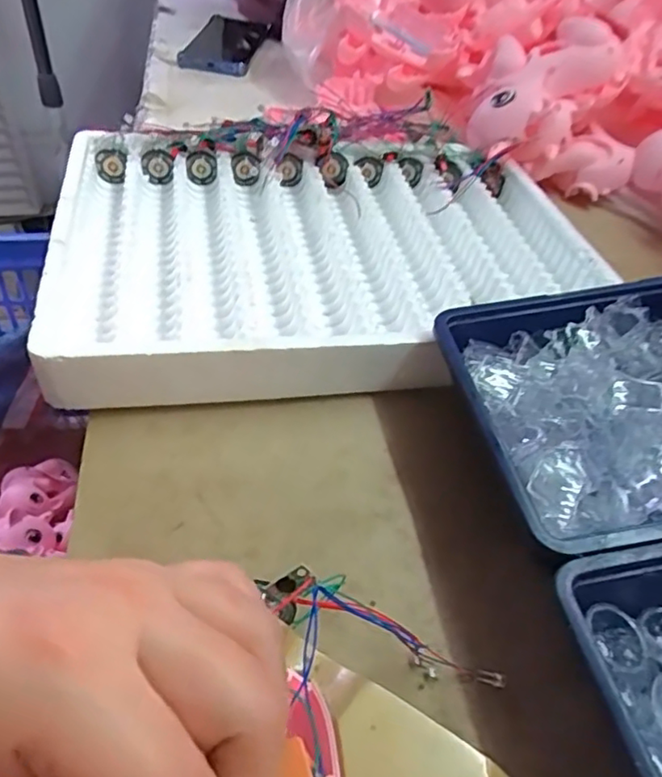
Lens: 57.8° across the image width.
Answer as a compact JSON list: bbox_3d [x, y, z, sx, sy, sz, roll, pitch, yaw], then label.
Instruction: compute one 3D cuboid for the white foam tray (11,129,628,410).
[{"bbox_3d":[0.000,-0.096,0.400,0.337,0.043,0.249,-4,46,-11],"label":"white foam tray"}]

